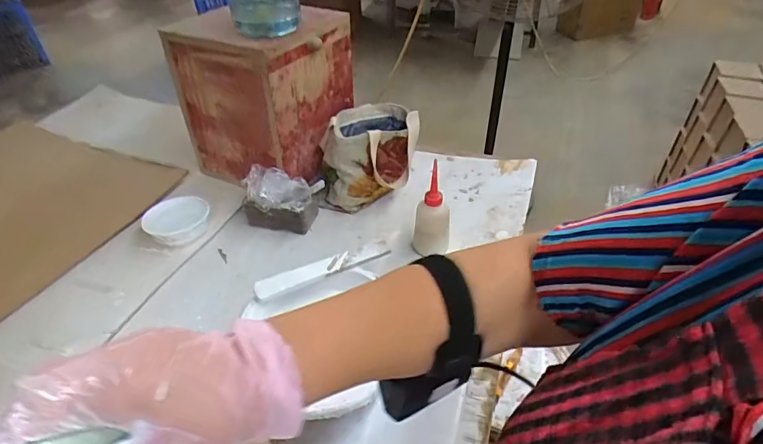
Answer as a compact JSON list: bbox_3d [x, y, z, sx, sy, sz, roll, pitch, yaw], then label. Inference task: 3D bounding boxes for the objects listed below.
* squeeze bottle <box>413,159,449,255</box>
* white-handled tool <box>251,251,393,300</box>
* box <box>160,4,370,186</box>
[{"bbox_3d":[0.084,-0.006,0.773,0.059,0.158,0.047,2,42,4],"label":"squeeze bottle"},{"bbox_3d":[-0.083,0.066,0.660,0.191,0.012,0.029,-18,44,-17],"label":"white-handled tool"},{"bbox_3d":[-0.224,-0.264,0.930,0.250,0.280,0.253,20,46,22],"label":"box"}]

